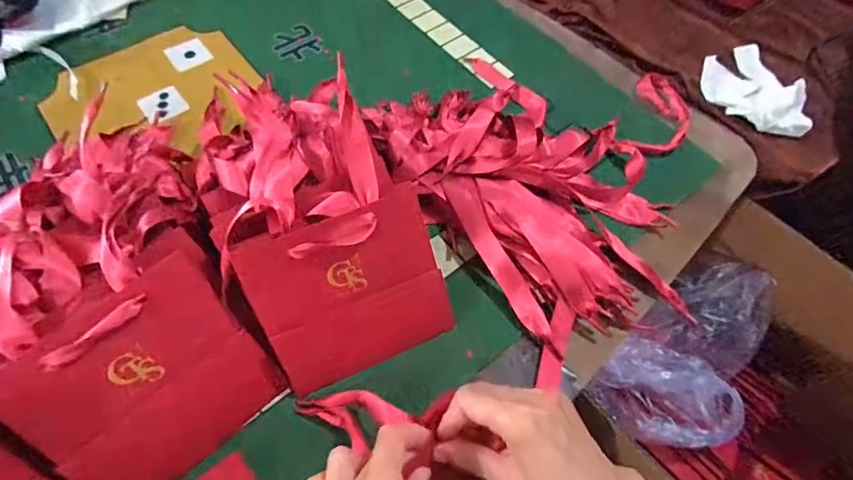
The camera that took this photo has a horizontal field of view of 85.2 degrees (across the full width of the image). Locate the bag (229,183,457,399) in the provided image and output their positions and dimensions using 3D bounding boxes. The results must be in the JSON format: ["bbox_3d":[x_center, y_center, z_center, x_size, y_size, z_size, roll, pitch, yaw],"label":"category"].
[{"bbox_3d":[-0.056,0.041,0.364,0.139,0.130,0.019,-21,25,-10],"label":"bag"}]

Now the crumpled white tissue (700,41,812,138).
[{"bbox_3d":[0.381,-0.169,0.532,0.074,0.033,0.131,-40,70,-22],"label":"crumpled white tissue"}]

